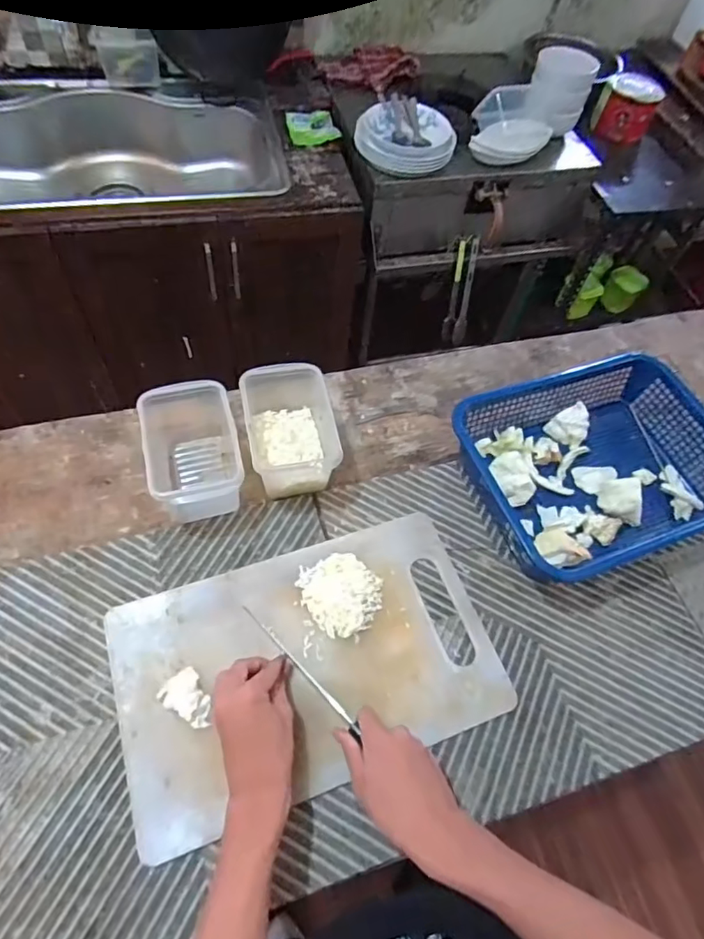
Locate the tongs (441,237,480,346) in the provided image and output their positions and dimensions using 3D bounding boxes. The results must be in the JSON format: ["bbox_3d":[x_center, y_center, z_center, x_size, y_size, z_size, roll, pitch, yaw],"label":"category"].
[{"bbox_3d":[0.279,-0.449,1.380,0.059,0.255,0.029,3,34,-3],"label":"tongs"}]

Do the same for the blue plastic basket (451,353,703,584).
[{"bbox_3d":[0.306,-0.006,0.701,0.316,0.092,0.246,-17,62,-14],"label":"blue plastic basket"}]

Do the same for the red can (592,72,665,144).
[{"bbox_3d":[0.684,-0.909,1.345,0.125,0.114,0.123,18,59,5],"label":"red can"}]

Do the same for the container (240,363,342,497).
[{"bbox_3d":[-0.079,-0.043,0.691,0.101,0.094,0.169,-10,61,-10],"label":"container"}]

